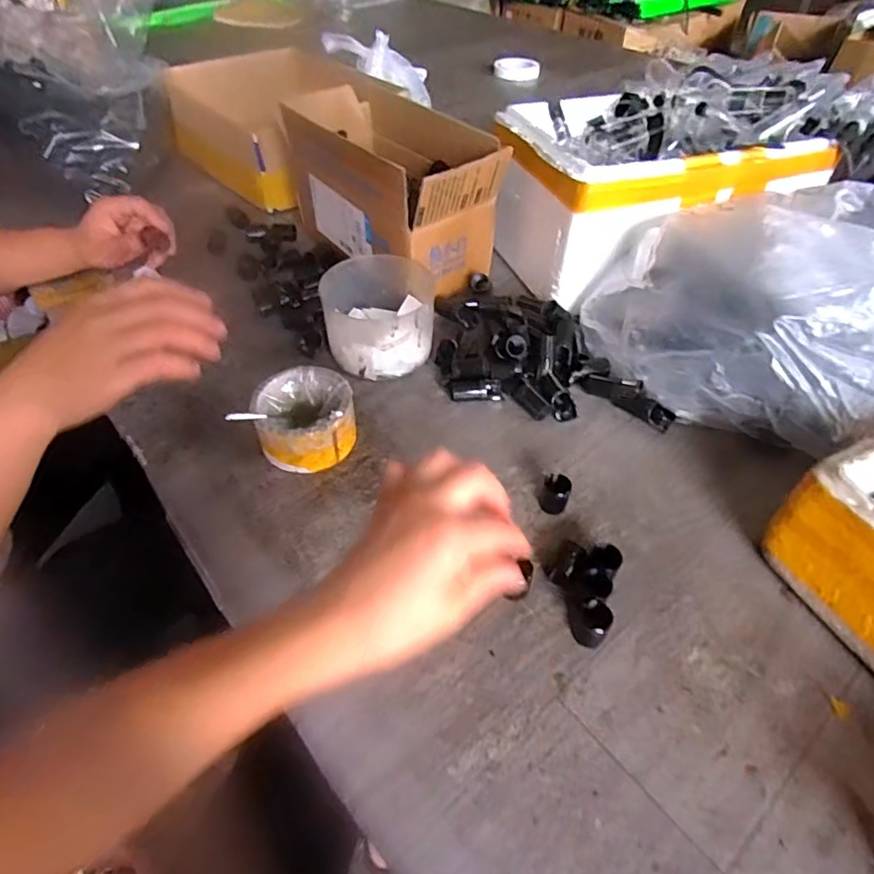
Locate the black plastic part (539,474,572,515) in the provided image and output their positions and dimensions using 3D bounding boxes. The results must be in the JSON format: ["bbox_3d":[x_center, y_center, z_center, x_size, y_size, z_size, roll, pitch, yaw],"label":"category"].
[{"bbox_3d":[0.098,0.047,0.453,0.022,0.028,0.020,0,48,0],"label":"black plastic part"}]

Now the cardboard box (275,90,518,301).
[{"bbox_3d":[-0.054,-0.286,0.654,0.142,0.161,0.248,-27,53,-22],"label":"cardboard box"}]

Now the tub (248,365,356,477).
[{"bbox_3d":[-0.119,-0.017,0.492,0.083,0.051,0.087,0,48,0],"label":"tub"}]

